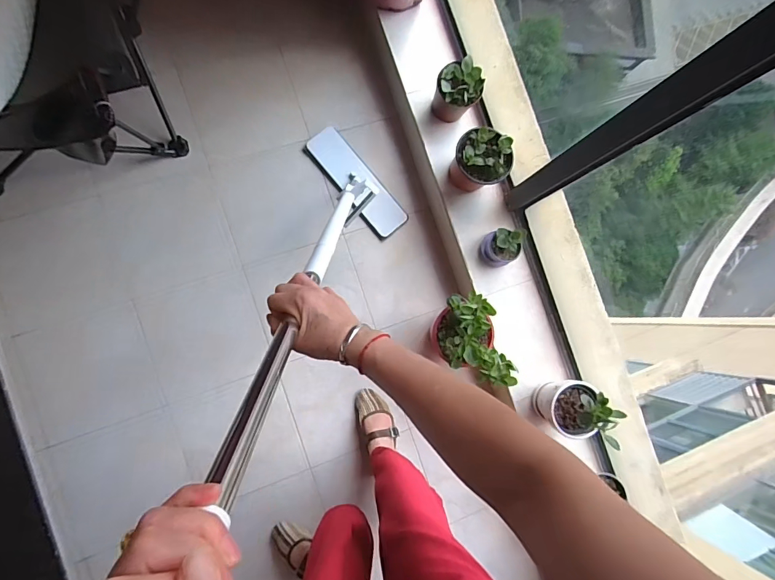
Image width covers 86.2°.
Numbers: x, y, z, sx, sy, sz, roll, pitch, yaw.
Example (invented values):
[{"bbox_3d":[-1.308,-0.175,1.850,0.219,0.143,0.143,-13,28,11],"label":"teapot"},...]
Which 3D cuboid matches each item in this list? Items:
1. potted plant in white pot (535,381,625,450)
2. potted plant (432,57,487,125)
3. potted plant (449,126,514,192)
[{"bbox_3d":[0.460,0.292,1.025,0.117,0.220,0.128,1,86,-8],"label":"potted plant in white pot"},{"bbox_3d":[0.179,-0.517,1.091,0.113,0.127,0.115,1,86,-8],"label":"potted plant"},{"bbox_3d":[0.234,-0.330,1.074,0.123,0.160,0.137,-35,92,-9],"label":"potted plant"}]

